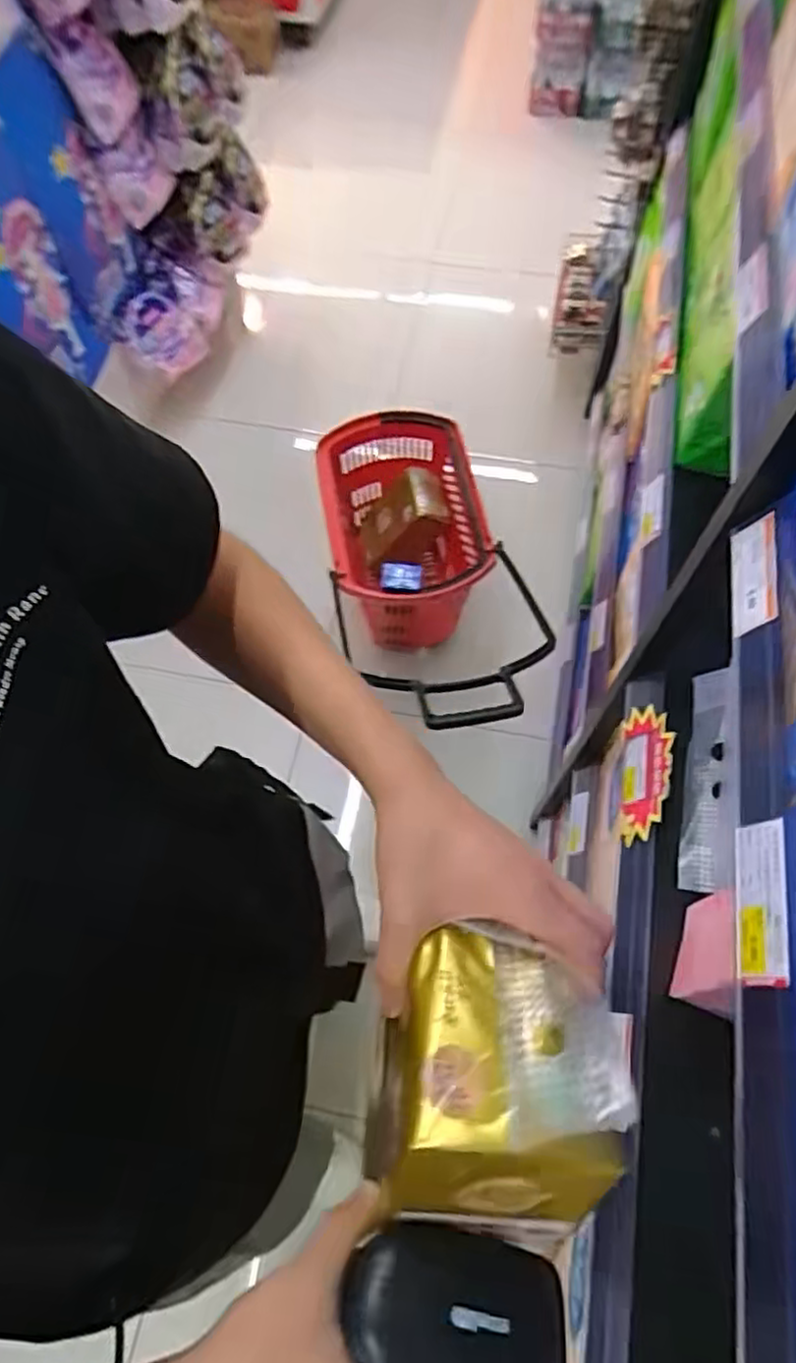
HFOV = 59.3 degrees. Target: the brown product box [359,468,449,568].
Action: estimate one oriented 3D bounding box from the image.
[{"bbox_3d":[-0.006,-0.375,1.625,0.084,0.287,0.109,16,60,-32],"label":"brown product box"}]

